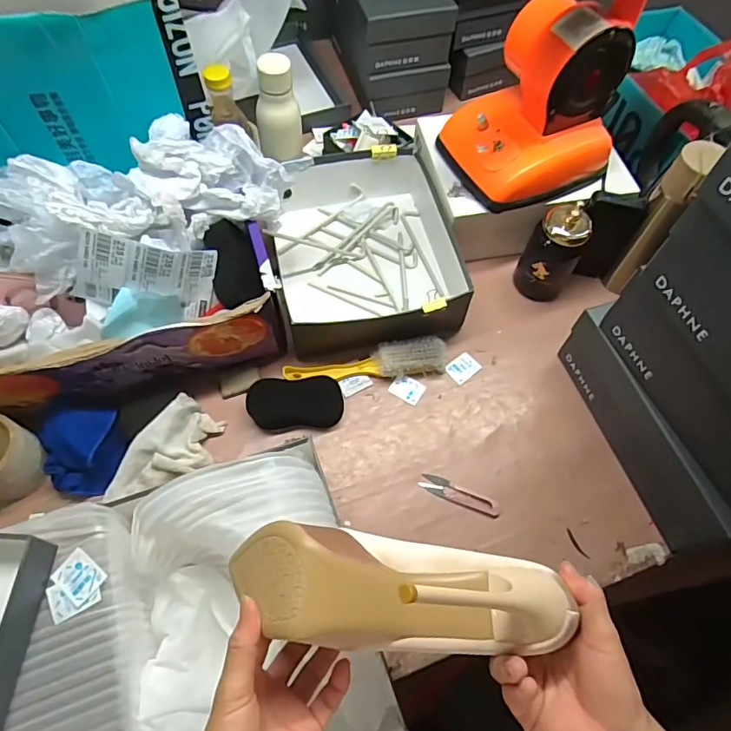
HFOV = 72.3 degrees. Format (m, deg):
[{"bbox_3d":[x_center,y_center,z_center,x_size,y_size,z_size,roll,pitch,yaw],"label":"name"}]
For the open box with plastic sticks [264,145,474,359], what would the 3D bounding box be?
[{"bbox_3d":[-0.008,-0.184,0.778,0.259,0.093,0.329,-11,63,-7],"label":"open box with plastic sticks"}]

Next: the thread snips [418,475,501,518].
[{"bbox_3d":[0.122,0.167,0.645,0.102,0.006,0.025,23,64,10],"label":"thread snips"}]

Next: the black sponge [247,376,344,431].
[{"bbox_3d":[-0.095,0.051,0.687,0.124,0.041,0.060,-5,63,-4],"label":"black sponge"}]

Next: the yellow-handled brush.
[{"bbox_3d":[0.003,-0.004,0.711,0.229,0.032,0.050,-7,63,-5],"label":"yellow-handled brush"}]

